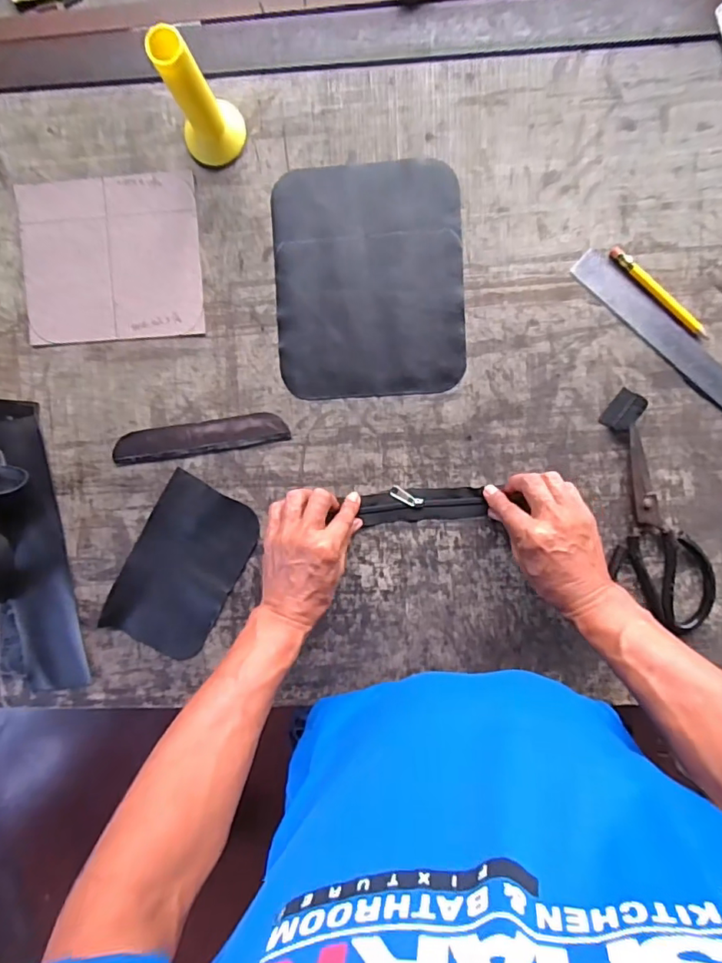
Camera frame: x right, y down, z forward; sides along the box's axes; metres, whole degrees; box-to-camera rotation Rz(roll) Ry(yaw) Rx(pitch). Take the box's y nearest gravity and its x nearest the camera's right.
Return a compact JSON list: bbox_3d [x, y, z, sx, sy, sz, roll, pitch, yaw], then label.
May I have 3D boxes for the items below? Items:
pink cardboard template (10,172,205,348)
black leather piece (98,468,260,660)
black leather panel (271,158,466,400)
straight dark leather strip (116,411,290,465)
[{"bbox_3d":[-0.258,-0.229,0.529,0.186,0.005,0.160,-2,93,4],"label":"pink cardboard template"},{"bbox_3d":[-0.192,0.095,0.550,0.112,0.006,0.185,29,95,1],"label":"black leather piece"},{"bbox_3d":[0.007,-0.202,0.518,0.186,0.005,0.225,-2,94,4],"label":"black leather panel"},{"bbox_3d":[-0.168,-0.046,0.534,0.181,0.010,0.033,-8,93,4],"label":"straight dark leather strip"}]

